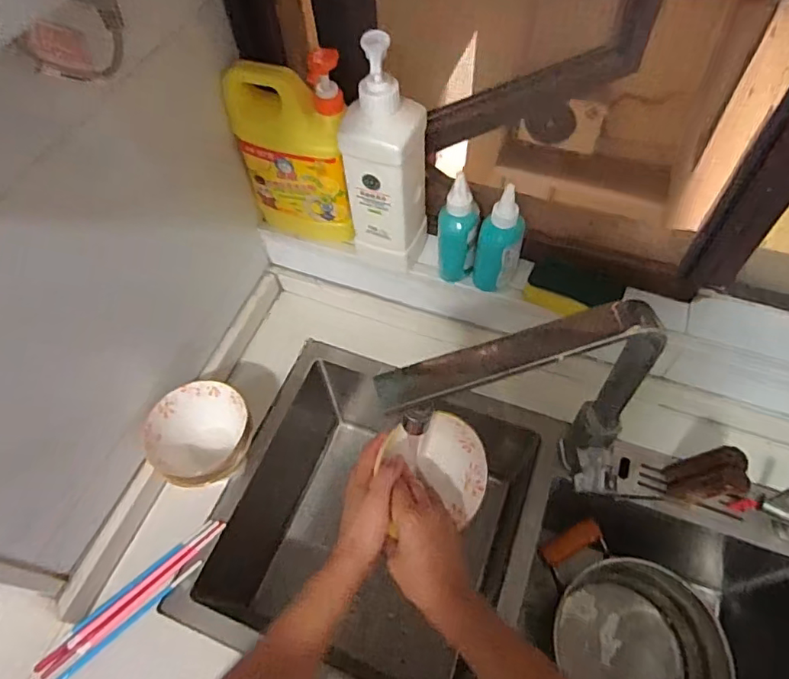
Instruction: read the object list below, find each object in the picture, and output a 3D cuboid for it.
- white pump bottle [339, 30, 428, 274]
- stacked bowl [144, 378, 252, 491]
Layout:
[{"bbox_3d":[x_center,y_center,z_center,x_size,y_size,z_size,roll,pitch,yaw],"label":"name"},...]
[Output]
[{"bbox_3d":[-0.010,-0.189,0.626,0.073,0.287,0.068,23,62,16],"label":"white pump bottle"},{"bbox_3d":[-0.236,0.126,0.674,0.115,0.087,0.124,-1,58,2],"label":"stacked bowl"}]

